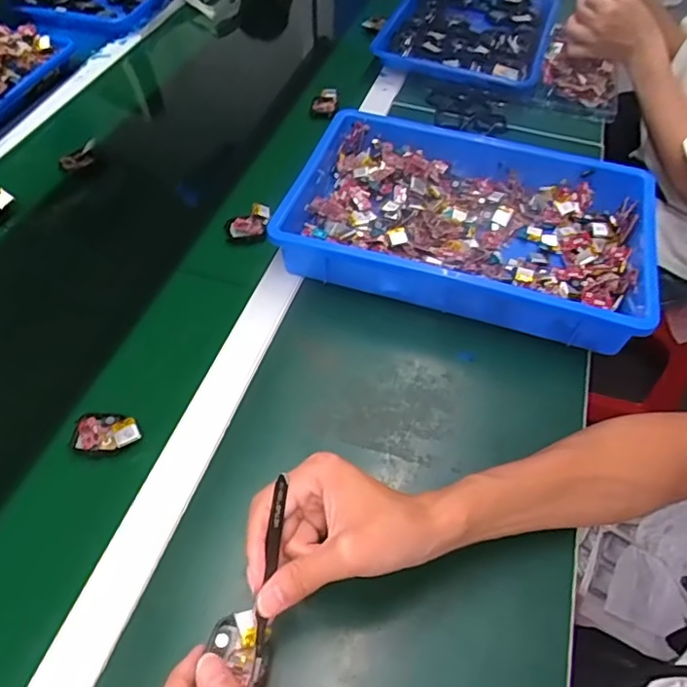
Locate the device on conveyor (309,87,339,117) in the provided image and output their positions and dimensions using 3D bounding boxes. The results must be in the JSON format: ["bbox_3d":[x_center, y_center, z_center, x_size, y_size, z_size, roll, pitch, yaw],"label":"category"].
[{"bbox_3d":[-0.028,-0.351,0.830,0.038,0.015,0.068,2,52,0],"label":"device on conveyor"}]

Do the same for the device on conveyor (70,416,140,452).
[{"bbox_3d":[-0.200,0.076,0.486,0.055,0.013,0.034,-1,52,-3],"label":"device on conveyor"}]

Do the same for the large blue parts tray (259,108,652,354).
[{"bbox_3d":[0.129,-0.137,0.624,0.377,0.063,0.252,15,53,9],"label":"large blue parts tray"}]

